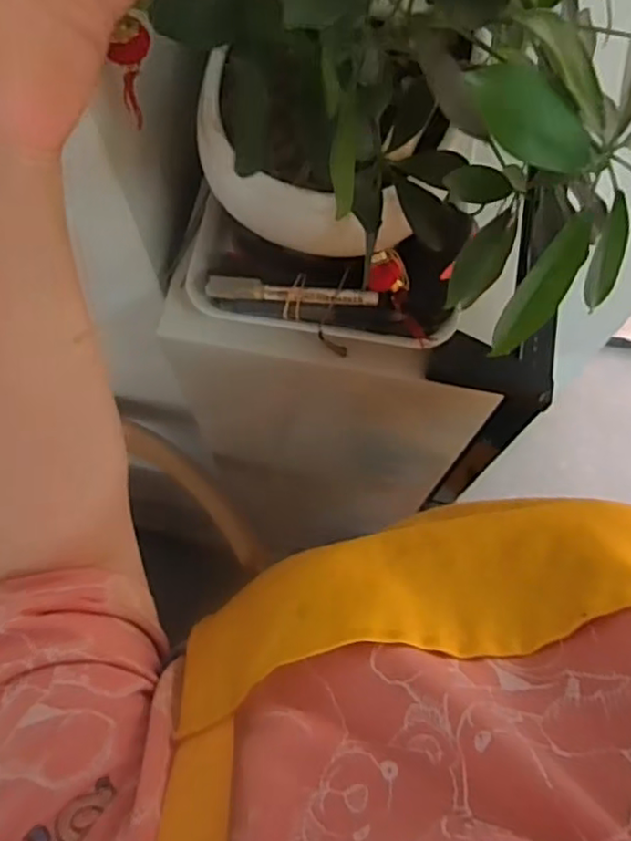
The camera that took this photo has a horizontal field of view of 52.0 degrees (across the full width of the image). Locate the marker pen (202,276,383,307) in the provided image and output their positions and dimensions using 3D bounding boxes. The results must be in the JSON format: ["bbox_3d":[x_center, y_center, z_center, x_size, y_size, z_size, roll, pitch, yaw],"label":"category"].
[{"bbox_3d":[-0.018,-0.096,0.485,0.128,0.011,0.016,4,70,2],"label":"marker pen"}]

